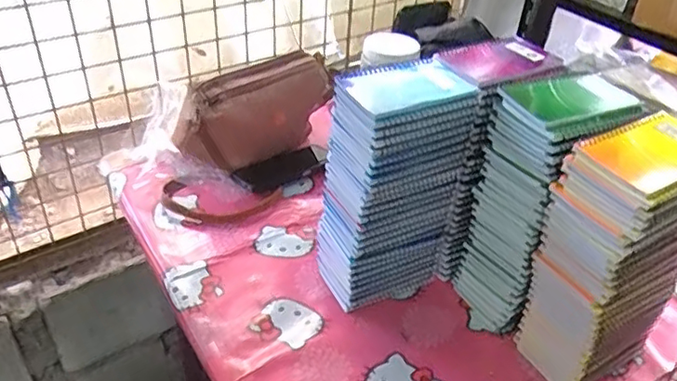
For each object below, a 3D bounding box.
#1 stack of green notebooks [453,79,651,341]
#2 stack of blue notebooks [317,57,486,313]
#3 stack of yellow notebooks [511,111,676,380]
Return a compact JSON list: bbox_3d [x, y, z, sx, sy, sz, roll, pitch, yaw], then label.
[{"bbox_3d":[0.232,0.013,0.713,0.157,0.290,0.114,-23,45,-29],"label":"stack of green notebooks"},{"bbox_3d":[0.070,-0.001,0.725,0.171,0.279,0.092,-14,41,-20],"label":"stack of blue notebooks"},{"bbox_3d":[0.290,0.078,0.643,0.133,0.288,0.101,-17,42,-23],"label":"stack of yellow notebooks"}]

